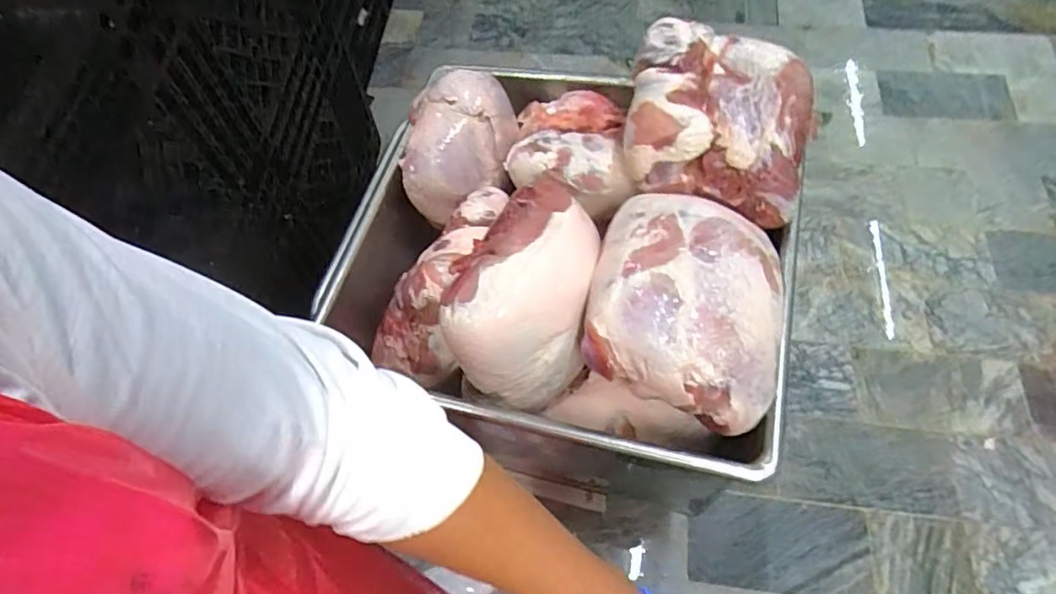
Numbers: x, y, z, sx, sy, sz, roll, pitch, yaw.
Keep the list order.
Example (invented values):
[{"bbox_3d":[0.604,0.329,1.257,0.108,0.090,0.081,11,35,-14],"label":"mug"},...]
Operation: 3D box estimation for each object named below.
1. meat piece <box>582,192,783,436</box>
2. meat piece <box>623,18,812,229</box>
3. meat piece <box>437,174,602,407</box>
[{"bbox_3d":[0.207,0.002,0.737,0.235,0.118,0.281,12,64,9],"label":"meat piece"},{"bbox_3d":[0.282,-0.268,0.835,0.262,0.151,0.230,15,65,10],"label":"meat piece"},{"bbox_3d":[0.006,0.001,0.824,0.190,0.187,0.289,19,66,12],"label":"meat piece"}]

